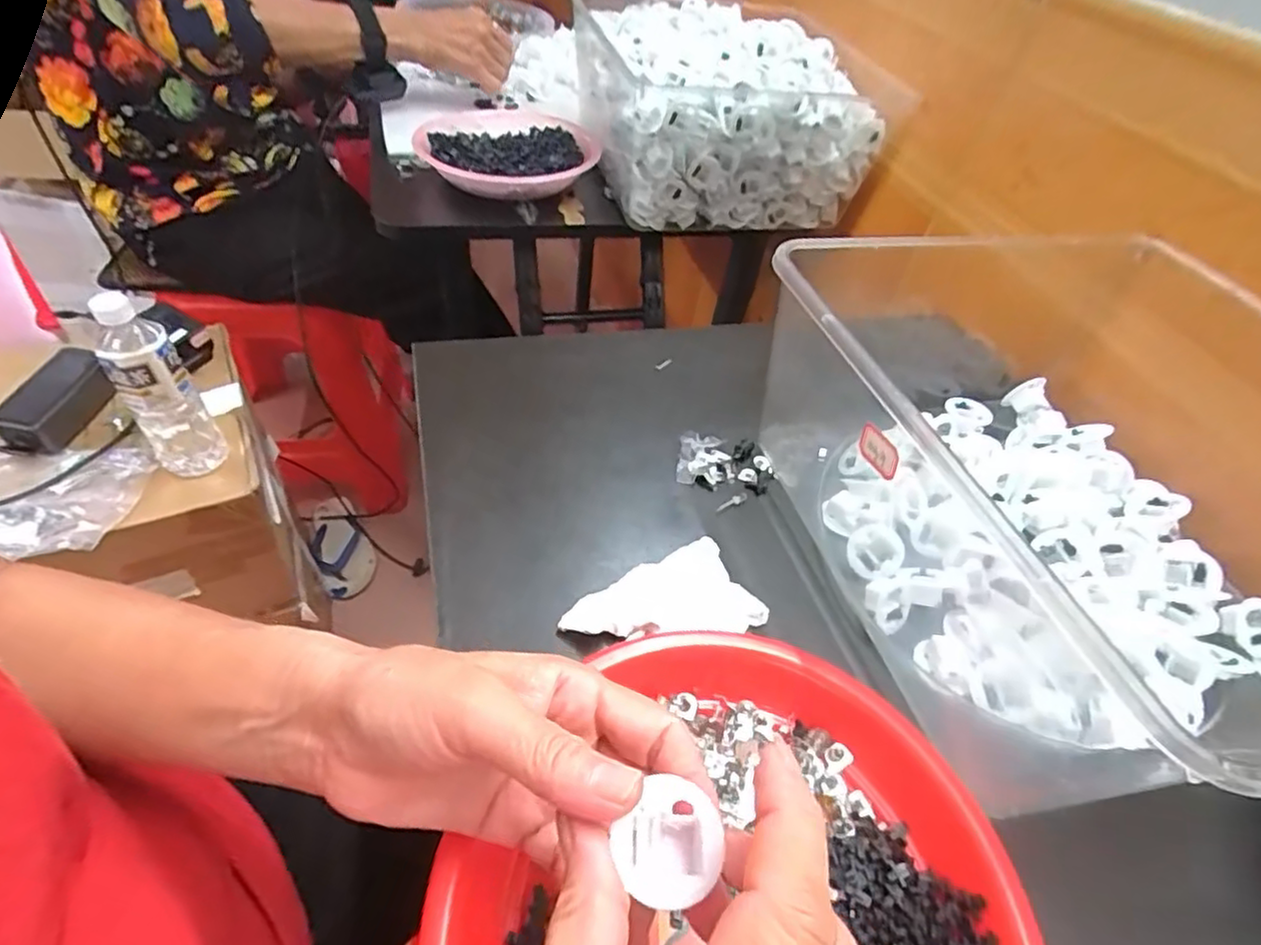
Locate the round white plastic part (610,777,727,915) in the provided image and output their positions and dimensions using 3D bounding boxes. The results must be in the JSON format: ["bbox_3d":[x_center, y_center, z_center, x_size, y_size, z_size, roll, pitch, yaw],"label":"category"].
[{"bbox_3d":[0.012,0.107,0.181,0.029,0.004,0.031,2,47,-2],"label":"round white plastic part"}]

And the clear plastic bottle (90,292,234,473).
[{"bbox_3d":[-0.486,-0.086,0.653,0.071,0.207,0.056,-31,59,-31],"label":"clear plastic bottle"}]

